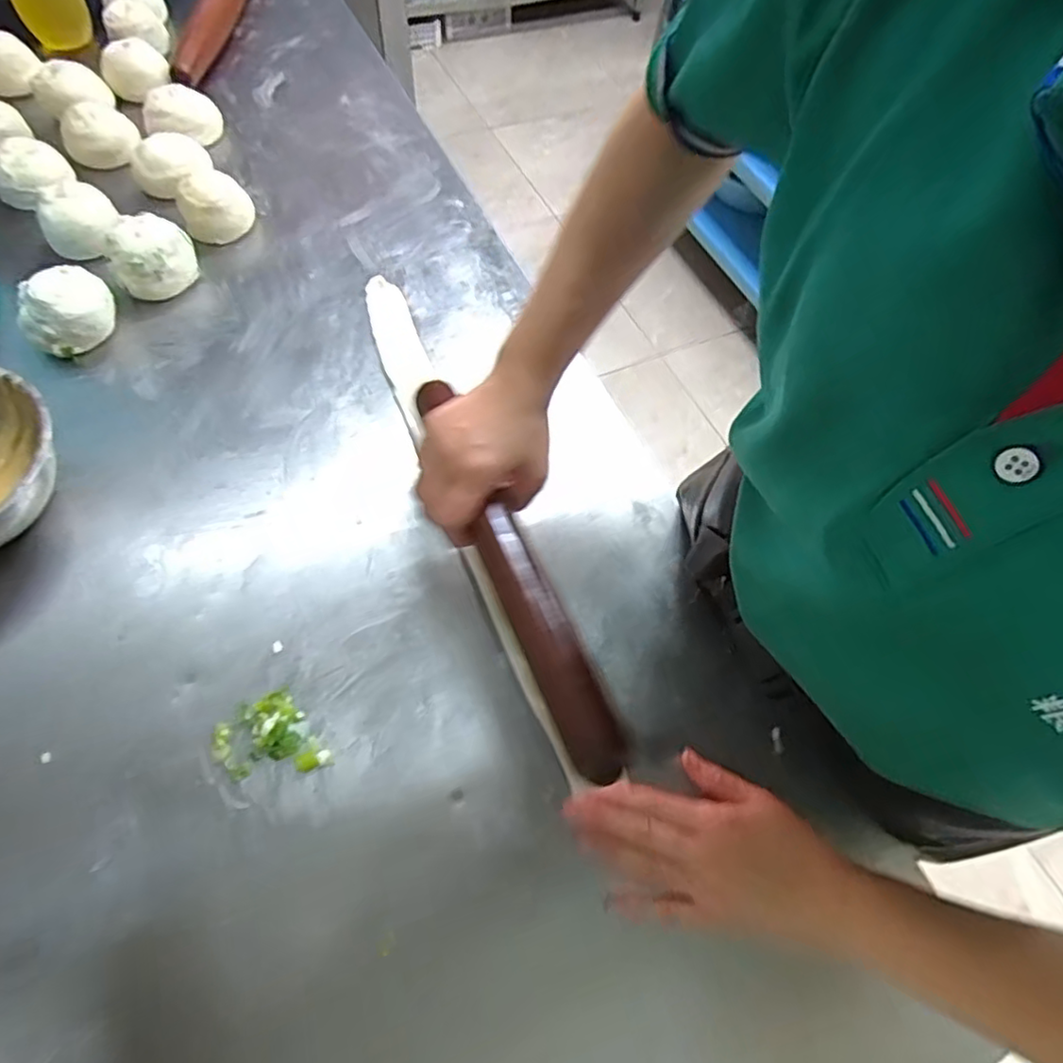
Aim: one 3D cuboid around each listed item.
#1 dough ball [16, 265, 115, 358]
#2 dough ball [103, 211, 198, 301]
[{"bbox_3d":[-0.425,-0.203,0.585,0.076,0.063,0.065,-26,66,-17],"label":"dough ball"},{"bbox_3d":[-0.372,-0.271,0.625,0.076,0.056,0.066,-30,67,-19],"label":"dough ball"}]

